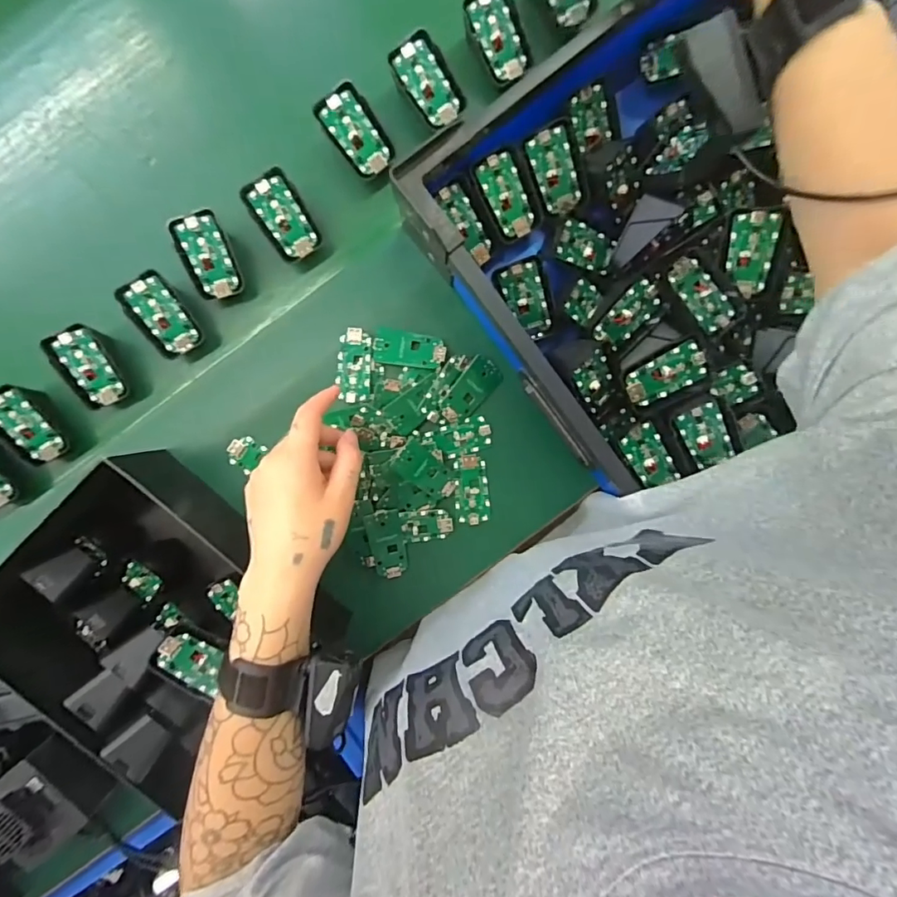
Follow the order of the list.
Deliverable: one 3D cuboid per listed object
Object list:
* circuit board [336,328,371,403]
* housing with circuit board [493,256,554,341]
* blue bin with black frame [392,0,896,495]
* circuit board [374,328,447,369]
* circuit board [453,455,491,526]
[{"bbox_3d":[-0.084,-0.074,0.443,0.030,0.009,0.063,-1,90,0],"label":"circuit board"},{"bbox_3d":[0.066,-0.124,0.419,0.037,0.007,0.067,-17,117,13],"label":"housing with circuit board"},{"bbox_3d":[0.350,-0.208,0.404,0.615,0.105,0.444,-37,90,0],"label":"blue bin with black frame"},{"bbox_3d":[-0.034,-0.089,0.443,0.063,0.008,0.030,8,90,0],"label":"circuit board"},{"bbox_3d":[0.021,0.038,0.461,0.031,0.006,0.062,-6,90,0],"label":"circuit board"}]

